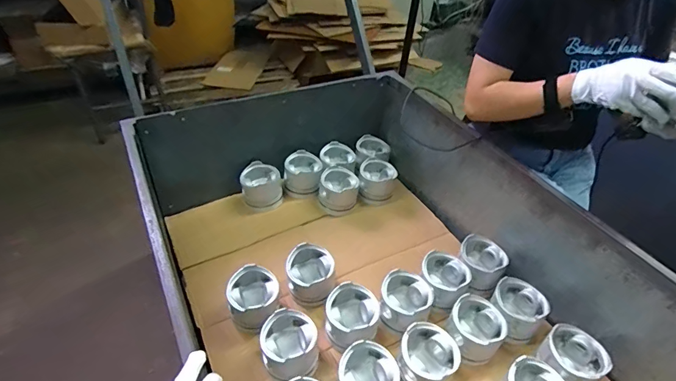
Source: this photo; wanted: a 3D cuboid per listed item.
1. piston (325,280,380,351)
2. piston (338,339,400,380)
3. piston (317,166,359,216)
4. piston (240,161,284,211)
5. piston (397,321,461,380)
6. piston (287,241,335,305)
[{"bbox_3d":[0.025,0.260,0.809,0.108,0.091,0.114,3,42,-2],"label":"piston"},{"bbox_3d":[0.054,0.335,0.712,0.099,0.087,0.100,3,42,-2],"label":"piston"},{"bbox_3d":[-0.001,0.003,1.099,0.106,0.094,0.115,0,42,-6],"label":"piston"},{"bbox_3d":[-0.204,-0.011,1.079,0.106,0.099,0.084,-4,42,-10],"label":"piston"},{"bbox_3d":[0.162,0.315,0.745,0.107,0.078,0.105,3,42,-2],"label":"piston"},{"bbox_3d":[-0.061,0.187,0.894,0.099,0.092,0.102,3,42,-2],"label":"piston"}]

